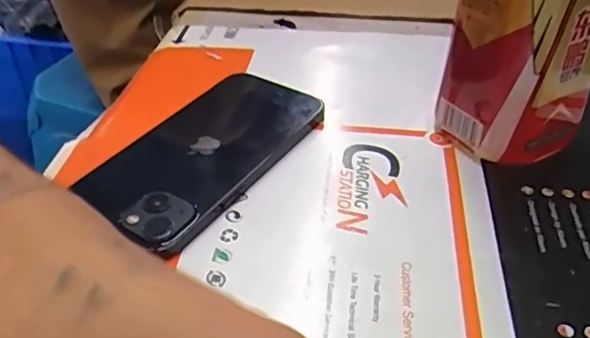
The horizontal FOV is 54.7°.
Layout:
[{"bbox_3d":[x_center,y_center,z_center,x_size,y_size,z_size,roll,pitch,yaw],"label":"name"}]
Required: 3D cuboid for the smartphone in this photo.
[{"bbox_3d":[-0.045,-0.012,0.312,0.071,0.011,0.138,24,46,26],"label":"smartphone"}]

